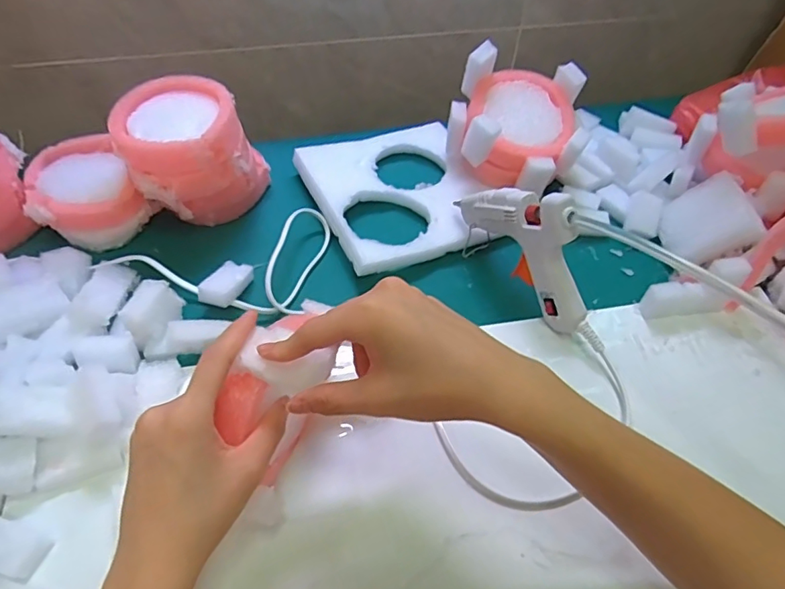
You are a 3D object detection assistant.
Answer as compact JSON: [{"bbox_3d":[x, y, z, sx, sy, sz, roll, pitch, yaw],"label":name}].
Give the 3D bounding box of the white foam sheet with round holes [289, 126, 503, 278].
[{"bbox_3d":[0.010,-0.106,0.527,0.166,0.022,0.181,-20,54,-18],"label":"white foam sheet with round holes"}]

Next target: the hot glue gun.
[{"bbox_3d":[0.112,-0.040,0.418,0.024,0.099,0.162,-27,56,-23],"label":"hot glue gun"}]

